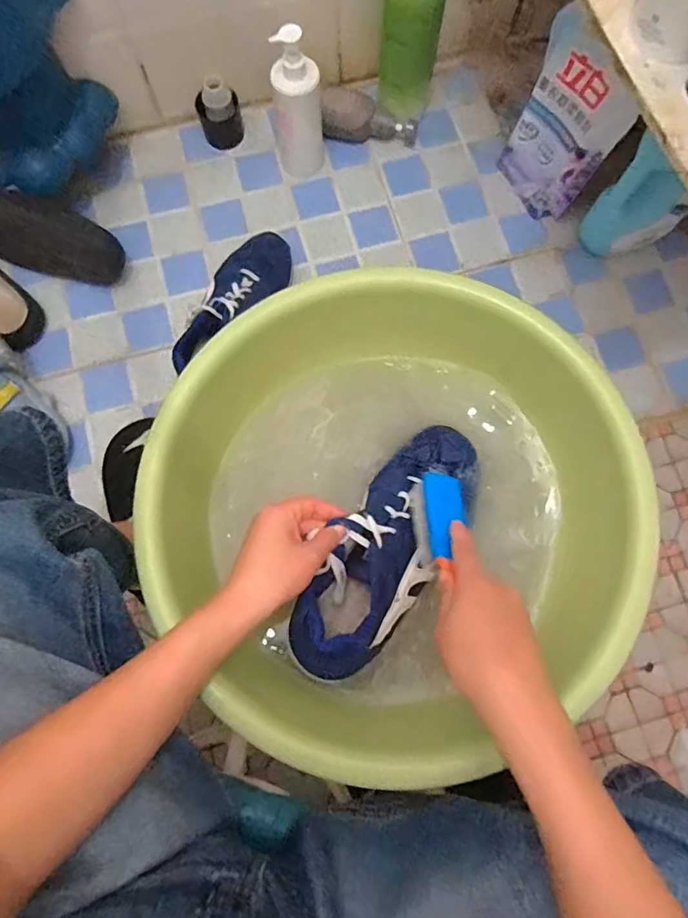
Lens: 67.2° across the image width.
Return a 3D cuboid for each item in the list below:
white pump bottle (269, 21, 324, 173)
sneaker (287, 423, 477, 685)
[{"bbox_3d":[-0.066,-0.485,0.732,0.069,0.200,0.070,-6,75,-1],"label":"white pump bottle"},{"bbox_3d":[0.045,0.076,0.470,0.089,0.072,0.260,30,62,8],"label":"sneaker"}]

